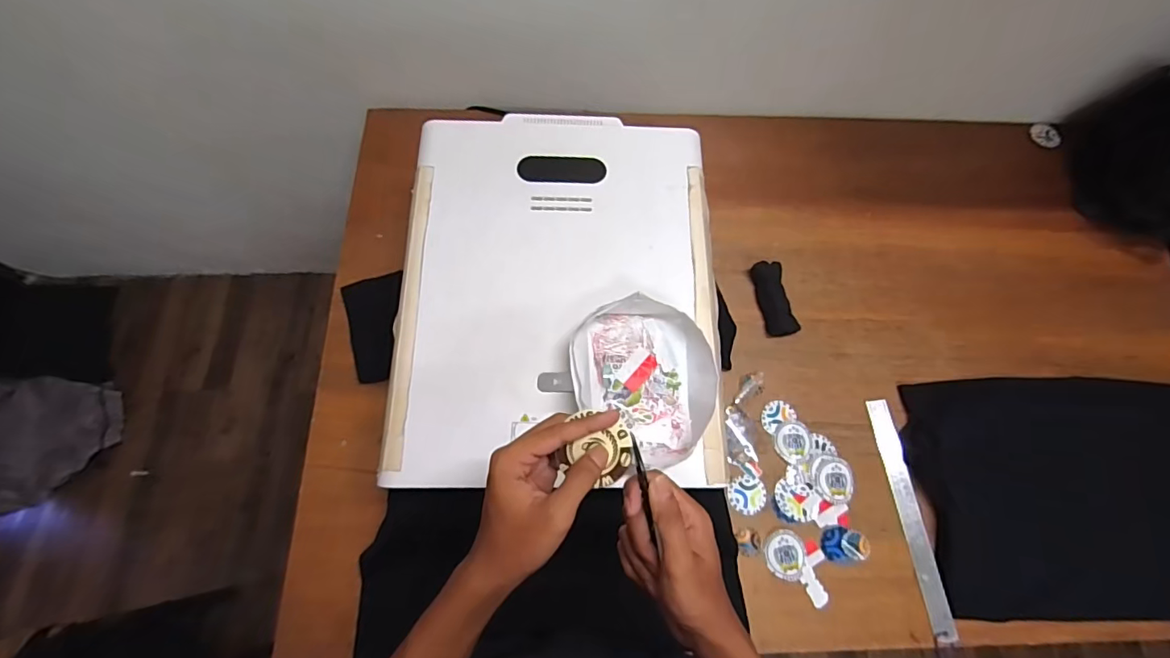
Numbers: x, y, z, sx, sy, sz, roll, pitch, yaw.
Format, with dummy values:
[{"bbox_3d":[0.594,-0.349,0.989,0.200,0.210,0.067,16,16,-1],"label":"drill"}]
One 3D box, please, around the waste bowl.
[{"bbox_3d":[0.073,0.052,0.579,0.155,0.052,0.183,-42,76,-15],"label":"waste bowl"}]

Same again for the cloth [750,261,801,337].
[{"bbox_3d":[0.311,-0.049,0.820,0.051,0.025,0.126,-10,70,-6],"label":"cloth"}]

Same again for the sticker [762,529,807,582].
[{"bbox_3d":[0.281,0.316,0.696,0.060,0.004,0.063,1,70,-2],"label":"sticker"}]

